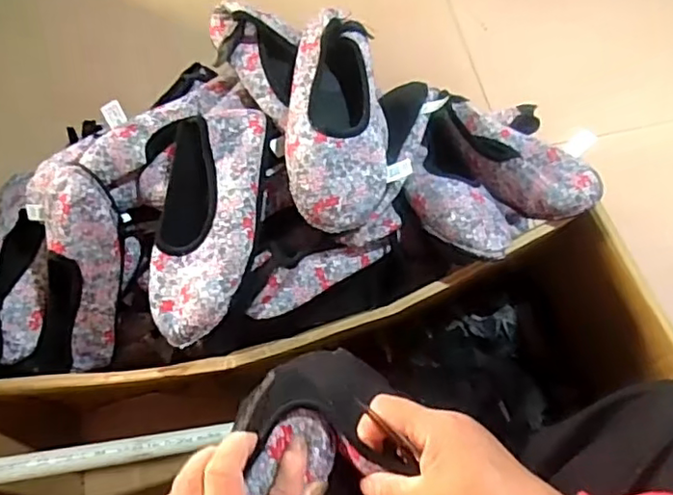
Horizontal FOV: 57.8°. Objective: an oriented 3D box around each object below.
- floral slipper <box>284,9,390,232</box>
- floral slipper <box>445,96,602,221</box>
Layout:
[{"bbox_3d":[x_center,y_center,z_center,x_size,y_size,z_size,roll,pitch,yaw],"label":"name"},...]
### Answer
[{"bbox_3d":[0.003,-0.133,0.634,0.108,0.069,0.245,0,64,3],"label":"floral slipper"},{"bbox_3d":[0.201,-0.114,0.718,0.096,0.055,0.244,-28,49,-10],"label":"floral slipper"}]

